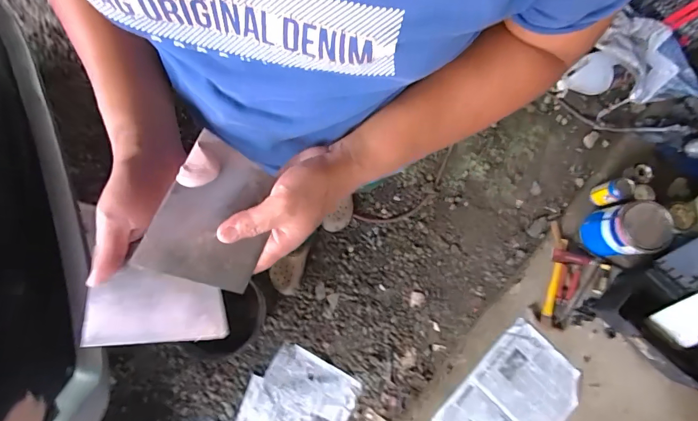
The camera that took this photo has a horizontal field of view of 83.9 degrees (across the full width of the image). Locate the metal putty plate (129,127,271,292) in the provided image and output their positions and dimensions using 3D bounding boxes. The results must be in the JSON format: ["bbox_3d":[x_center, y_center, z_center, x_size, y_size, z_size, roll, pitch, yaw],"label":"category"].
[{"bbox_3d":[-0.110,0.006,0.329,0.087,0.006,0.117,27,77,-18],"label":"metal putty plate"}]

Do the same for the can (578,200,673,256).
[{"bbox_3d":[0.919,0.064,1.299,0.186,0.209,0.167,-10,80,-4],"label":"can"}]

